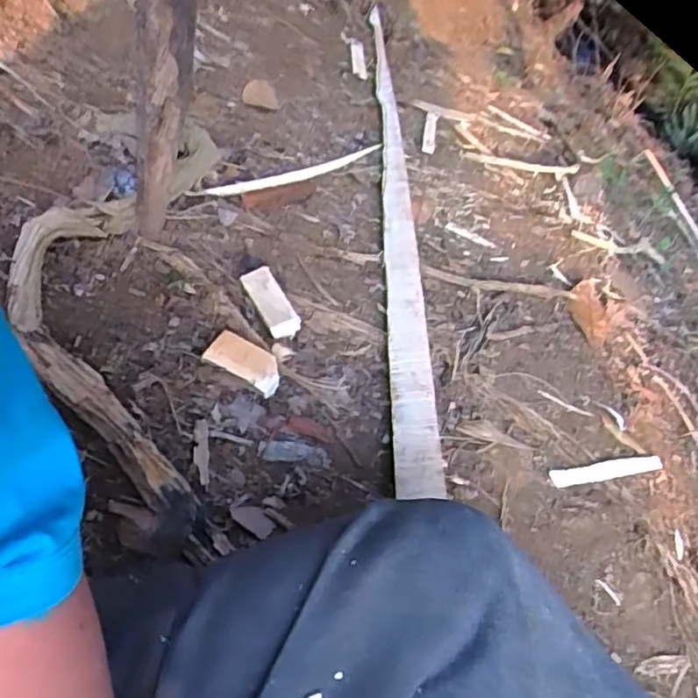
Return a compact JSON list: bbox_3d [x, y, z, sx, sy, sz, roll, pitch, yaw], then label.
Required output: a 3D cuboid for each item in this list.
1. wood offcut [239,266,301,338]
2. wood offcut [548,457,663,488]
[{"bbox_3d":[-0.097,-0.059,0.783,0.039,0.024,0.091,-27,79,-24],"label":"wood offcut"},{"bbox_3d":[0.313,0.146,0.771,0.180,0.004,0.021,-3,57,-26],"label":"wood offcut"}]

